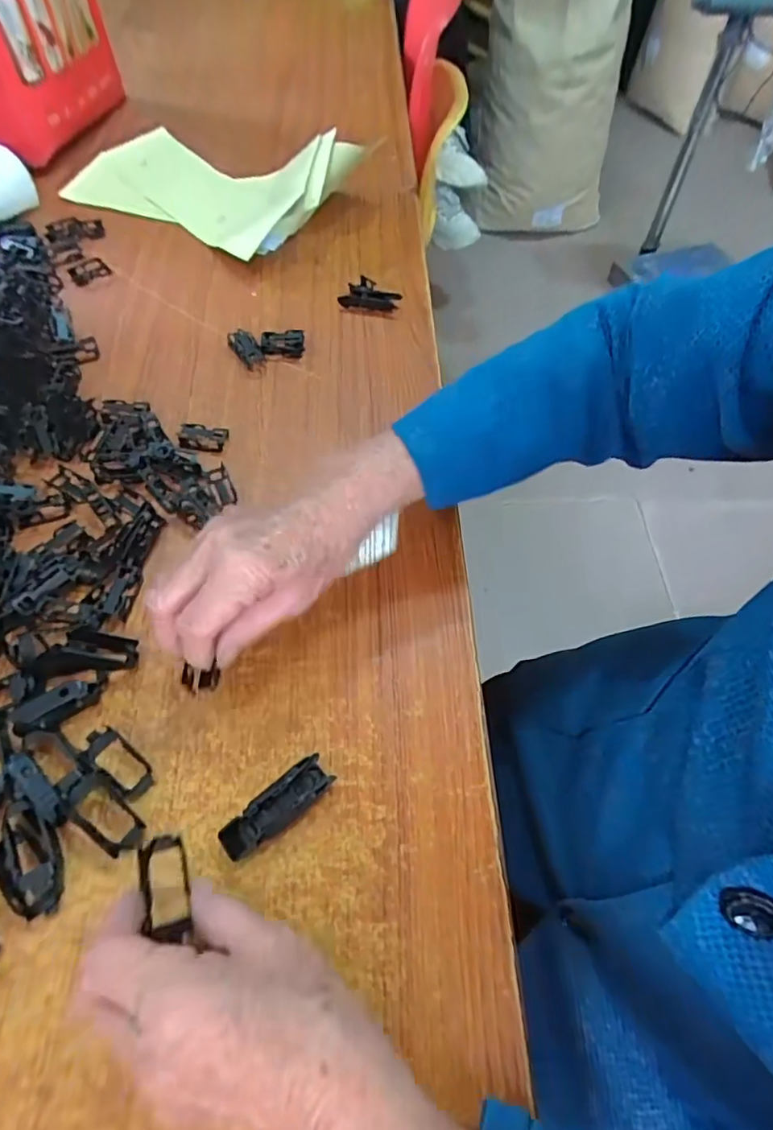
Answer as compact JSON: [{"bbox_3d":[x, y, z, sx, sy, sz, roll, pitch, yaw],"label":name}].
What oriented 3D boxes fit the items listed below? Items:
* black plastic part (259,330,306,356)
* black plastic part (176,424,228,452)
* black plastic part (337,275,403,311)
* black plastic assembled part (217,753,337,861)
[{"bbox_3d":[-0.100,-0.213,0.538,0.041,0.011,0.026,-6,59,-6],"label":"black plastic part"},{"bbox_3d":[-0.156,-0.108,0.474,0.038,0.008,0.024,13,59,6],"label":"black plastic part"},{"bbox_3d":[-0.016,-0.279,0.579,0.060,0.015,0.044,8,59,3],"label":"black plastic part"},{"bbox_3d":[-0.062,0.139,0.321,0.067,0.015,0.023,-38,67,-22],"label":"black plastic assembled part"}]

